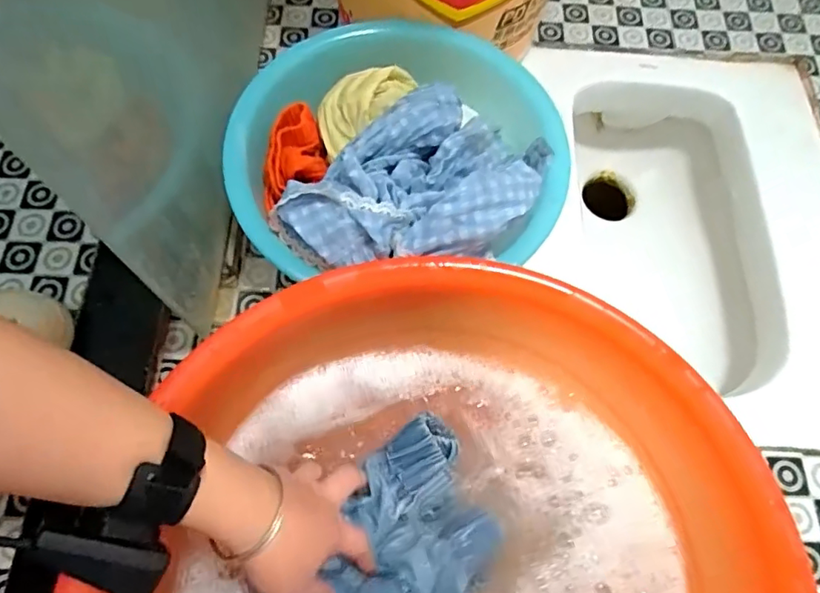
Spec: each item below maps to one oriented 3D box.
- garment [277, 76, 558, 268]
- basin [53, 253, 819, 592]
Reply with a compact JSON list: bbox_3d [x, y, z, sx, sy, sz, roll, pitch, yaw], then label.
[{"bbox_3d":[0.020,-0.089,0.456,0.238,0.079,0.143,-37,75,-15],"label":"garment"},{"bbox_3d":[0.034,0.207,0.385,0.429,0.124,0.432,0,66,-1],"label":"basin"}]

